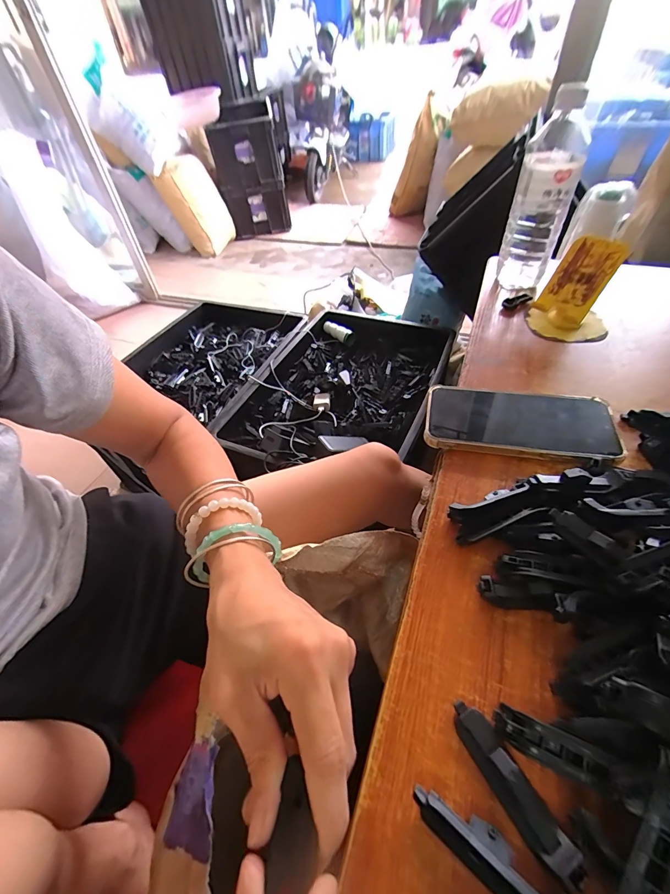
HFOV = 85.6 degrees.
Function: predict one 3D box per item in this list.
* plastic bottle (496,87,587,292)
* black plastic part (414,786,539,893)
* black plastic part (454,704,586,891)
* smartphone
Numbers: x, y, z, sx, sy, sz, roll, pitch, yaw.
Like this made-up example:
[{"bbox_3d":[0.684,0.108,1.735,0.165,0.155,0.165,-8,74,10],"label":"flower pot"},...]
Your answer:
[{"bbox_3d":[0.268,-0.316,0.474,0.064,0.216,0.067,17,52,20],"label":"plastic bottle"},{"bbox_3d":[0.072,0.189,0.167,0.073,0.019,0.018,29,55,27],"label":"black plastic part"},{"bbox_3d":[0.089,0.171,0.184,0.017,0.016,0.074,-23,50,-17],"label":"black plastic part"},{"bbox_3d":[0.174,-0.025,0.349,0.167,0.014,0.083,8,48,11],"label":"smartphone"}]

